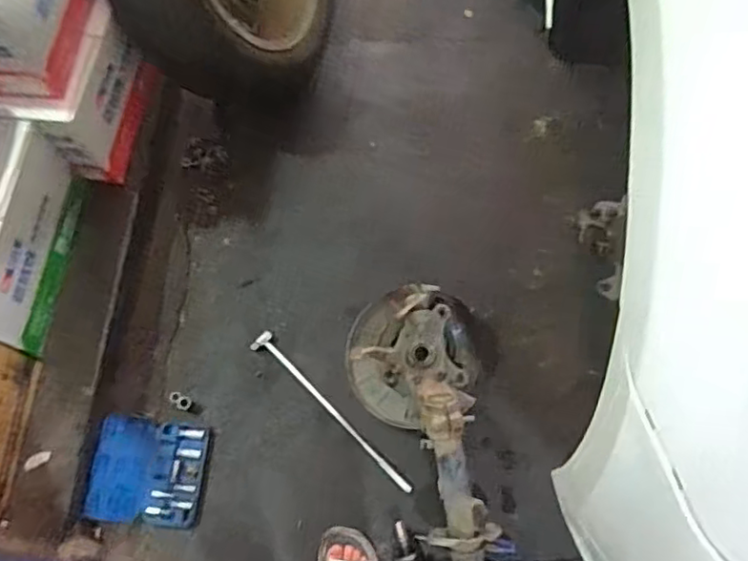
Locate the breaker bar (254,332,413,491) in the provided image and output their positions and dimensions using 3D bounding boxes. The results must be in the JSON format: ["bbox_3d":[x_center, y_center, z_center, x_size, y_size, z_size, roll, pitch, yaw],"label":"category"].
[{"bbox_3d":[-0.092,0.285,1.398,0.479,0.023,0.047,41,77,13],"label":"breaker bar"}]

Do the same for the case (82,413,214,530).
[{"bbox_3d":[-0.470,0.404,1.323,0.207,0.098,0.208,7,72,3],"label":"case"}]

